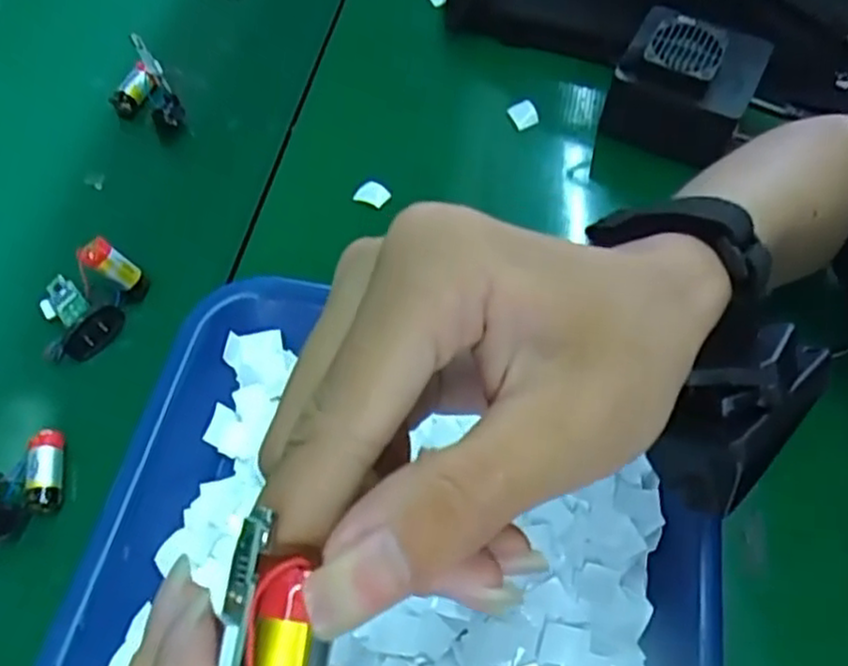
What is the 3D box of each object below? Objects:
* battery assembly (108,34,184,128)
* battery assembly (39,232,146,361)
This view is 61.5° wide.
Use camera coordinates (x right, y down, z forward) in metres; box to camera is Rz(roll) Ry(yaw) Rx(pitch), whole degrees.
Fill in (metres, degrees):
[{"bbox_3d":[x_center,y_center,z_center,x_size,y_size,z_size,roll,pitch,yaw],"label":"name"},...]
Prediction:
[{"bbox_3d":[-0.176,-0.150,0.442,0.031,0.054,0.040,-35,66,-20],"label":"battery assembly"},{"bbox_3d":[-0.175,-0.018,0.370,0.055,0.035,0.049,-16,61,-11],"label":"battery assembly"}]

